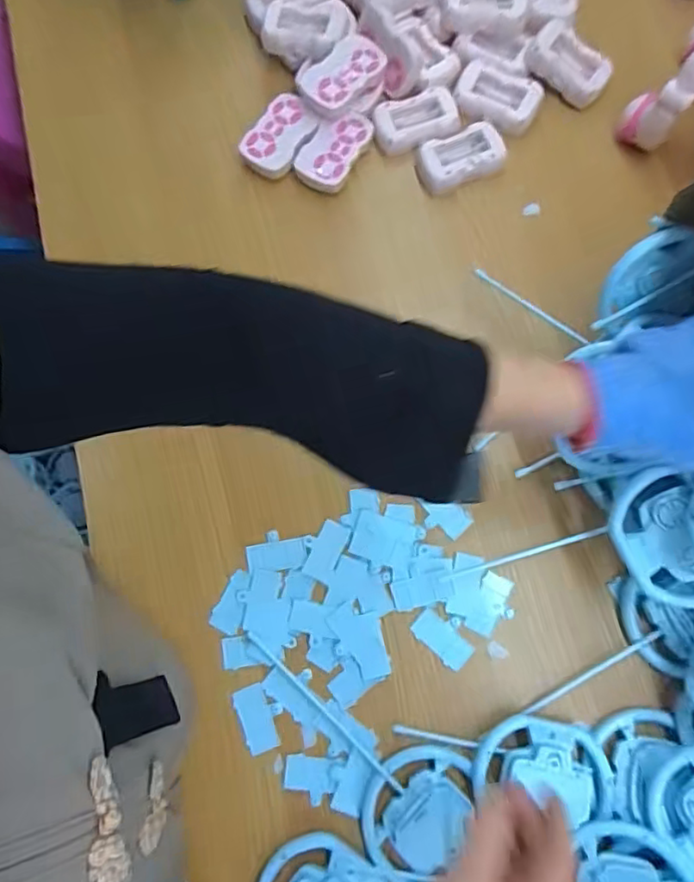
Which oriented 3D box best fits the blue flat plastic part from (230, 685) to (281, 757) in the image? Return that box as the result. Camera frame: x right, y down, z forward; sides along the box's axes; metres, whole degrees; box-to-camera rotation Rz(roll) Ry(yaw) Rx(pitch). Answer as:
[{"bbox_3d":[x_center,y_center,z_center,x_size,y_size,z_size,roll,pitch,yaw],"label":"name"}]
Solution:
[{"bbox_3d":[-0.076,0.231,0.511,0.030,0.004,0.052,-22,76,-4],"label":"blue flat plastic part"}]

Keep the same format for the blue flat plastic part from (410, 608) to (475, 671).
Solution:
[{"bbox_3d":[0.080,0.167,0.519,0.052,0.005,0.026,41,81,11],"label":"blue flat plastic part"}]

